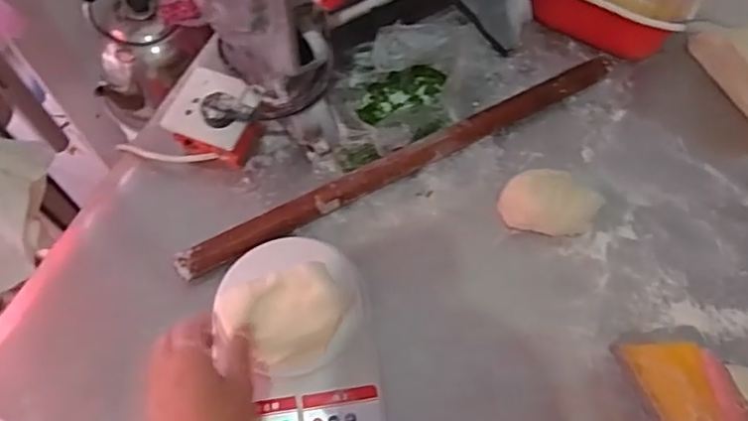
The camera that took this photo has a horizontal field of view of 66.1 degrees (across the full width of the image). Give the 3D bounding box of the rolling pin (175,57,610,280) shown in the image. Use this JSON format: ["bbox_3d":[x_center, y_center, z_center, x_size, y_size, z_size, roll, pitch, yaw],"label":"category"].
[{"bbox_3d":[0.044,-0.060,0.648,0.542,0.030,0.034,-27,66,-15],"label":"rolling pin"}]

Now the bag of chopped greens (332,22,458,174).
[{"bbox_3d":[0.032,-0.141,0.673,0.162,0.066,0.180,-3,62,-4],"label":"bag of chopped greens"}]

